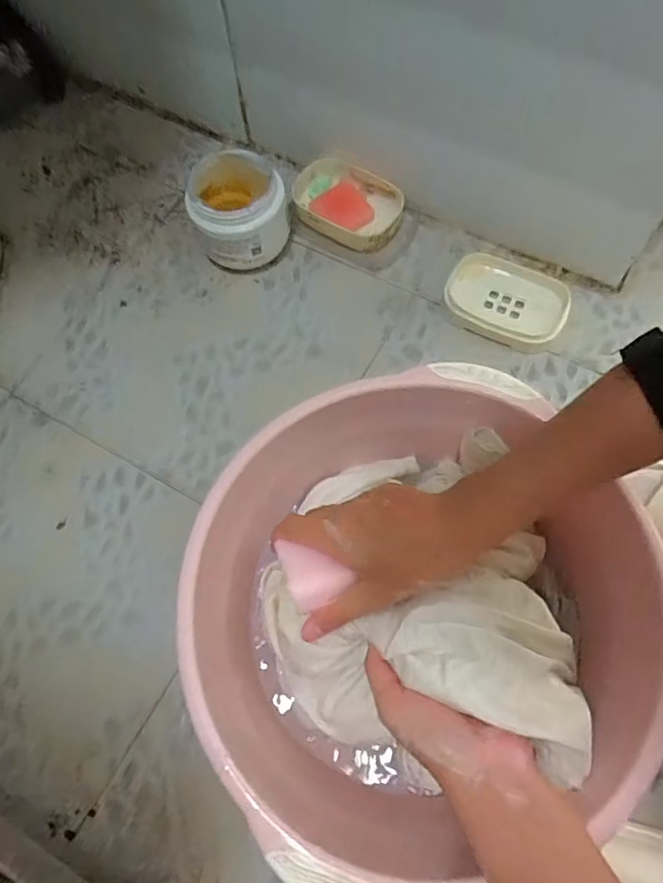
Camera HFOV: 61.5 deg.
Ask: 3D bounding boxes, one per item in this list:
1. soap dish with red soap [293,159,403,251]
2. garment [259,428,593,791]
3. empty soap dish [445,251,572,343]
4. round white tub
[{"bbox_3d":[0.015,-0.262,0.616,0.130,0.032,0.084,27,72,13],"label":"soap dish with red soap"},{"bbox_3d":[0.052,0.099,0.388,0.201,0.099,0.234,-5,68,1],"label":"garment"},{"bbox_3d":[0.179,-0.147,0.570,0.120,0.023,0.091,18,70,10],"label":"empty soap dish"},{"bbox_3d":[-0.094,-0.231,0.577,0.096,0.096,0.081,-10,68,-1],"label":"round white tub"}]

